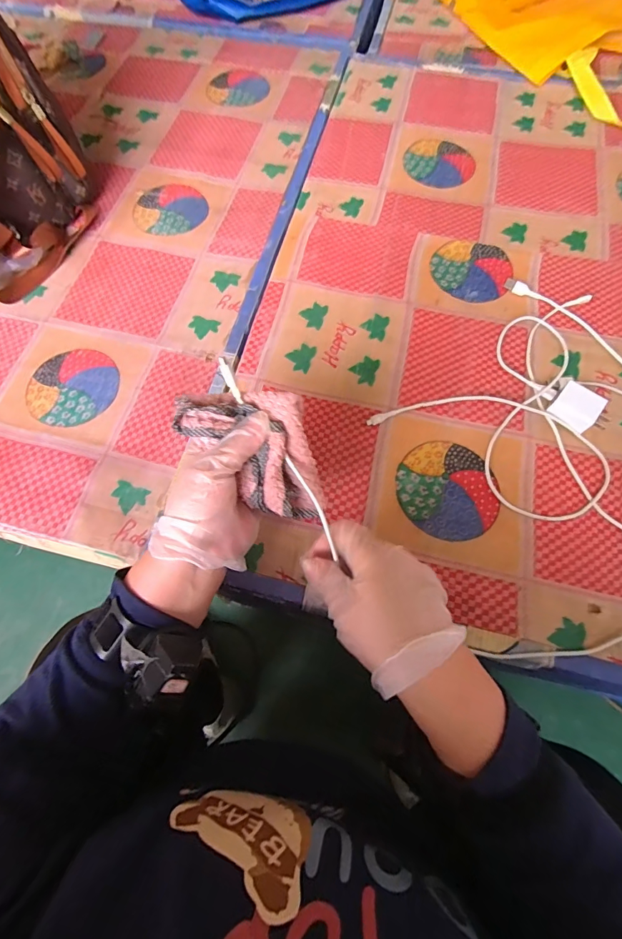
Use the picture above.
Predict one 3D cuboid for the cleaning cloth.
[{"bbox_3d":[-0.047,-0.016,0.334,0.127,0.070,0.078,18,70,8],"label":"cleaning cloth"}]

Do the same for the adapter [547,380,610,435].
[{"bbox_3d":[0.301,-0.066,0.458,0.057,0.026,0.038,41,75,15],"label":"adapter"}]

